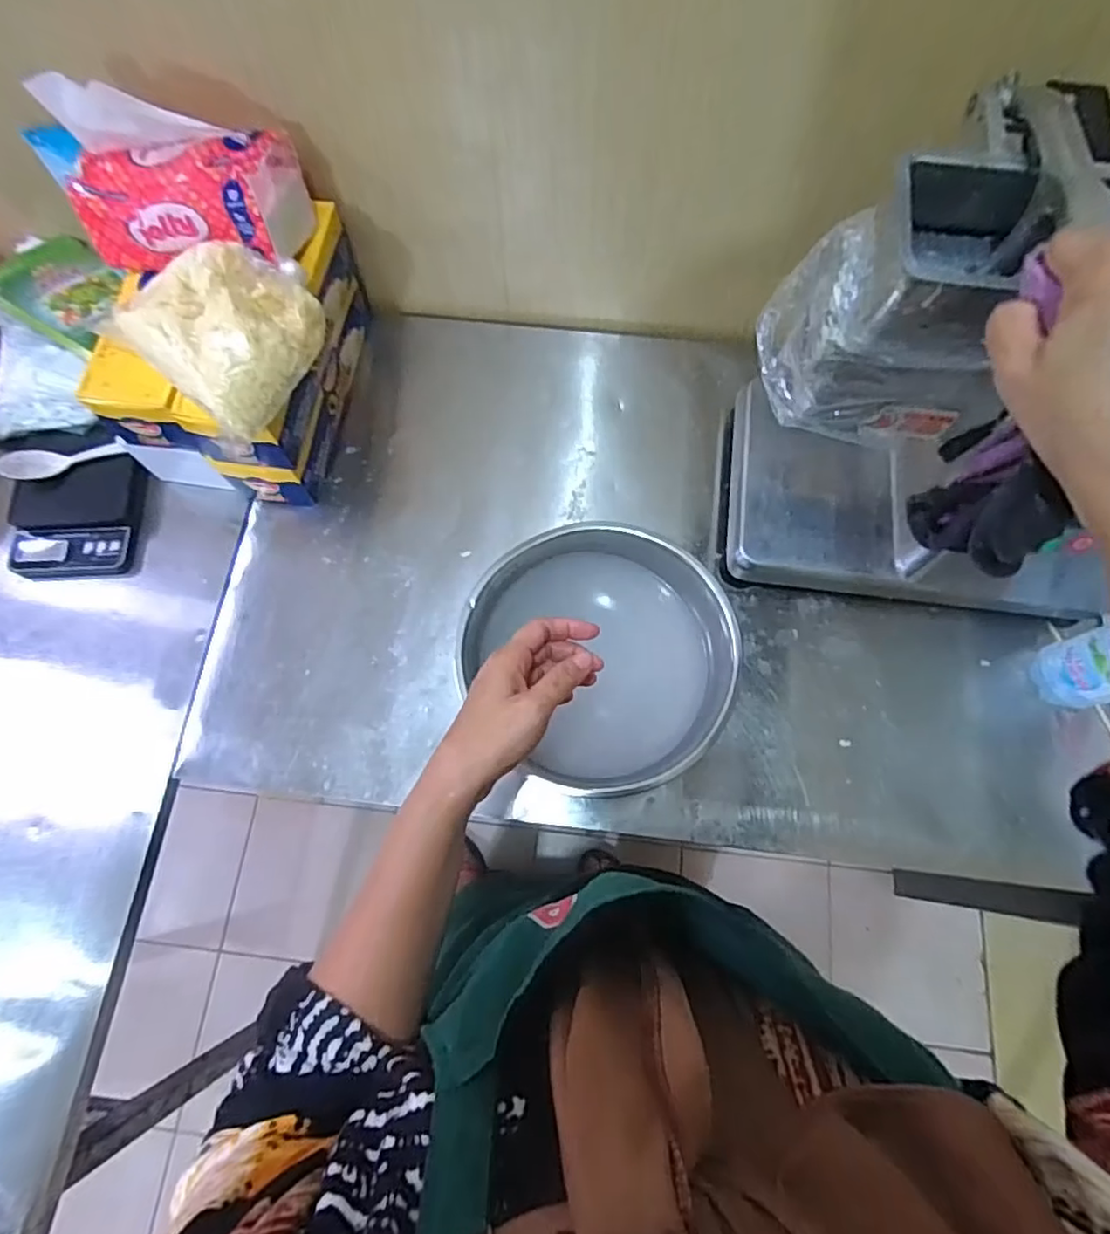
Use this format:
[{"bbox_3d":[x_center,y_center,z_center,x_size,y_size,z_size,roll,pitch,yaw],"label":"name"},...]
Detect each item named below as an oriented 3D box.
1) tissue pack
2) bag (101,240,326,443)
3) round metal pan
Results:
[{"bbox_3d":[-0.348,-0.399,0.576,0.193,0.131,0.100,1,73,2],"label":"tissue pack"},{"bbox_3d":[-0.291,-0.263,0.571,0.151,0.064,0.151,41,78,13],"label":"bag"},{"bbox_3d":[0.047,0.040,0.638,0.241,0.081,0.261,0,73,1],"label":"round metal pan"}]

